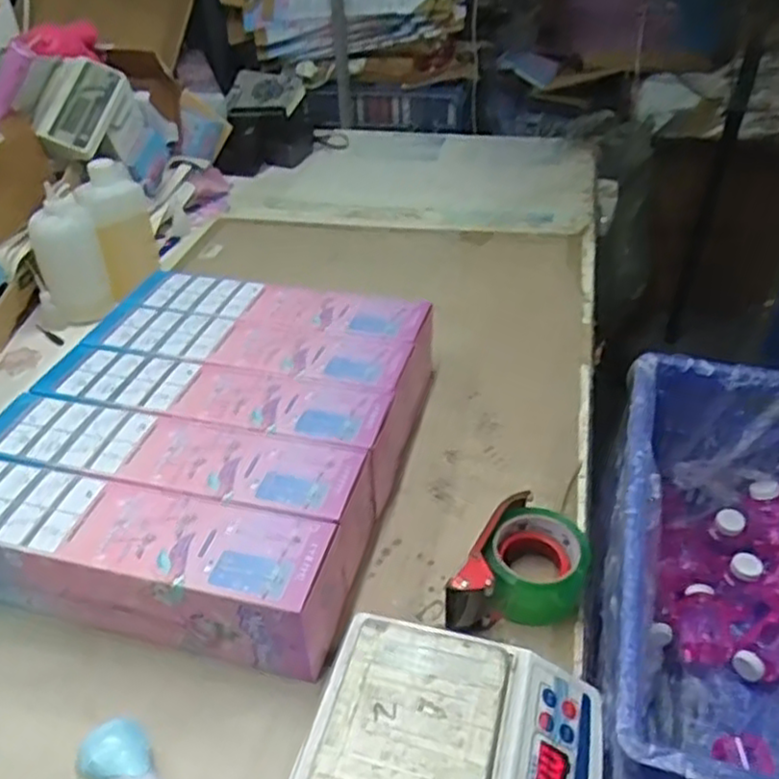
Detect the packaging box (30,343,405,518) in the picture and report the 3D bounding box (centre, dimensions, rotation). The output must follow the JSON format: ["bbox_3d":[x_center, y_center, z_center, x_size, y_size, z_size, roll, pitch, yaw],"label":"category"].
[{"bbox_3d":[-0.196,0.033,0.834,0.412,0.092,0.116,7,39,11],"label":"packaging box"}]

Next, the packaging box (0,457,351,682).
[{"bbox_3d":[-0.249,0.161,0.690,0.410,0.108,0.098,9,39,13],"label":"packaging box"}]

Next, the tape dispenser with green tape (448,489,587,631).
[{"bbox_3d":[0.128,0.185,0.687,0.101,0.076,0.147,20,43,25],"label":"tape dispenser with green tape"}]

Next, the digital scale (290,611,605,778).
[{"bbox_3d":[0.050,0.275,0.555,0.225,0.066,0.167,9,39,13],"label":"digital scale"}]

